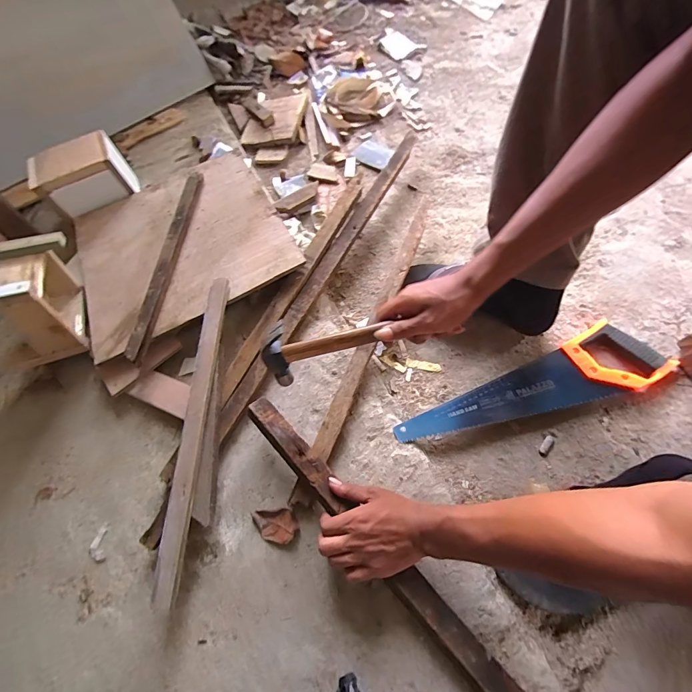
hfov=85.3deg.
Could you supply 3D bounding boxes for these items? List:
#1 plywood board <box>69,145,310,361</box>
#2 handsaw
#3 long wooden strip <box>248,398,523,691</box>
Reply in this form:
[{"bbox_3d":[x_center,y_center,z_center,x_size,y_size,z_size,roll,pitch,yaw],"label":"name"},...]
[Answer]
[{"bbox_3d":[-0.322,-0.203,0.721,0.383,0.013,0.376,-25,62,-6],"label":"plywood board"},{"bbox_3d":[0.279,0.067,0.589,0.419,0.031,0.108,-18,63,-4],"label":"handsaw"},{"bbox_3d":[0.194,0.400,0.384,0.040,0.051,0.954,-40,70,-15],"label":"long wooden strip"}]

